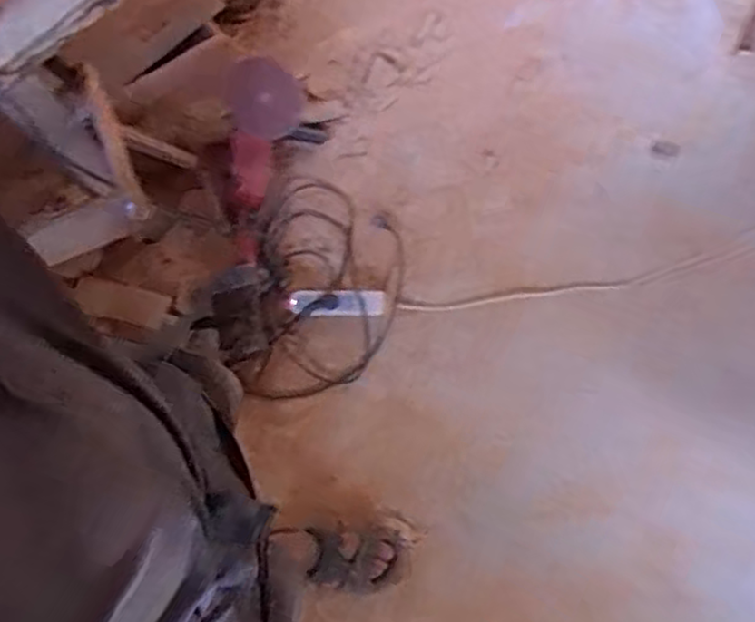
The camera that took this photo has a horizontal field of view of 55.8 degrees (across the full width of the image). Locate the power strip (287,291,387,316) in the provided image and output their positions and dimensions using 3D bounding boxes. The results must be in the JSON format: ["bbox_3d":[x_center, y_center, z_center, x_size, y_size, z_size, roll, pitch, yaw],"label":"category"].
[{"bbox_3d":[-0.087,-0.016,1.541,0.205,0.028,0.054,-1,72,2],"label":"power strip"}]

